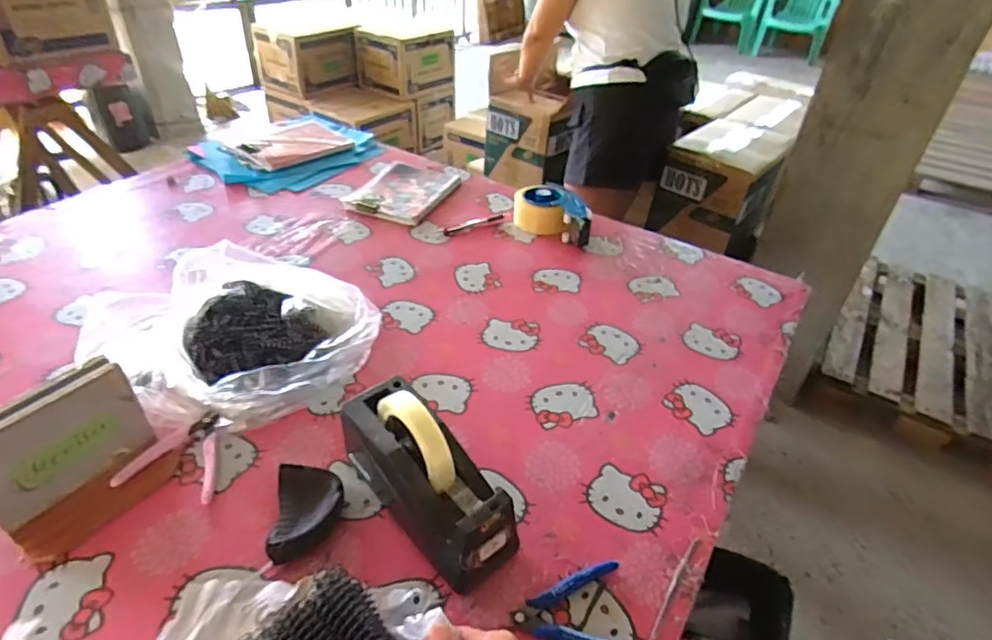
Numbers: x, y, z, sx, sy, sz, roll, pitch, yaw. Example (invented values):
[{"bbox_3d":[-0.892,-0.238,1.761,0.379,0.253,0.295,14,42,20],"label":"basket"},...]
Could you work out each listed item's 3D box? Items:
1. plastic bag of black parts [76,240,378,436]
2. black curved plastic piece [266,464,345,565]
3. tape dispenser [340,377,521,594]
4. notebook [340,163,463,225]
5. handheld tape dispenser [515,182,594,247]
[{"bbox_3d":[-0.346,0.003,0.759,0.351,0.064,0.297,32,47,29],"label":"plastic bag of black parts"},{"bbox_3d":[-0.188,0.192,0.571,0.064,0.022,0.095,-2,41,-8],"label":"black curved plastic piece"},{"bbox_3d":[-0.067,0.146,0.556,0.079,0.128,0.202,-29,49,-34],"label":"tape dispenser"},{"bbox_3d":[-0.186,-0.261,1.144,0.168,0.015,0.229,18,42,15],"label":"notebook"},{"bbox_3d":[0.111,-0.201,1.059,0.163,0.063,0.099,18,53,21],"label":"handheld tape dispenser"}]

